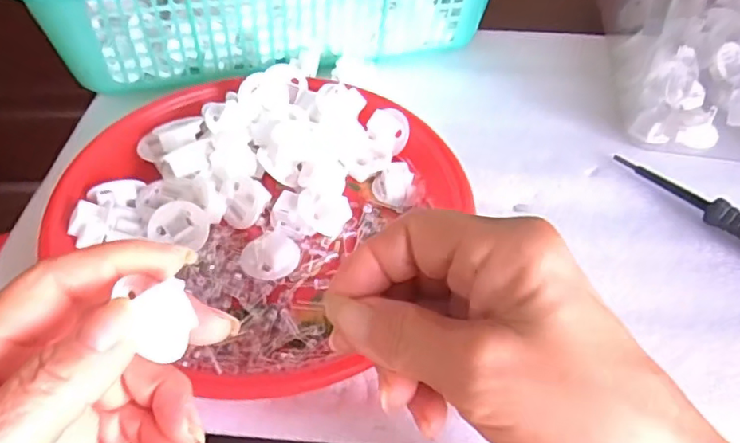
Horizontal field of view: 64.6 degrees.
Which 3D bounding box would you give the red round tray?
[{"bbox_3d":[-0.067,-0.014,0.353,0.209,0.039,0.210,1,48,-1],"label":"red round tray"}]

